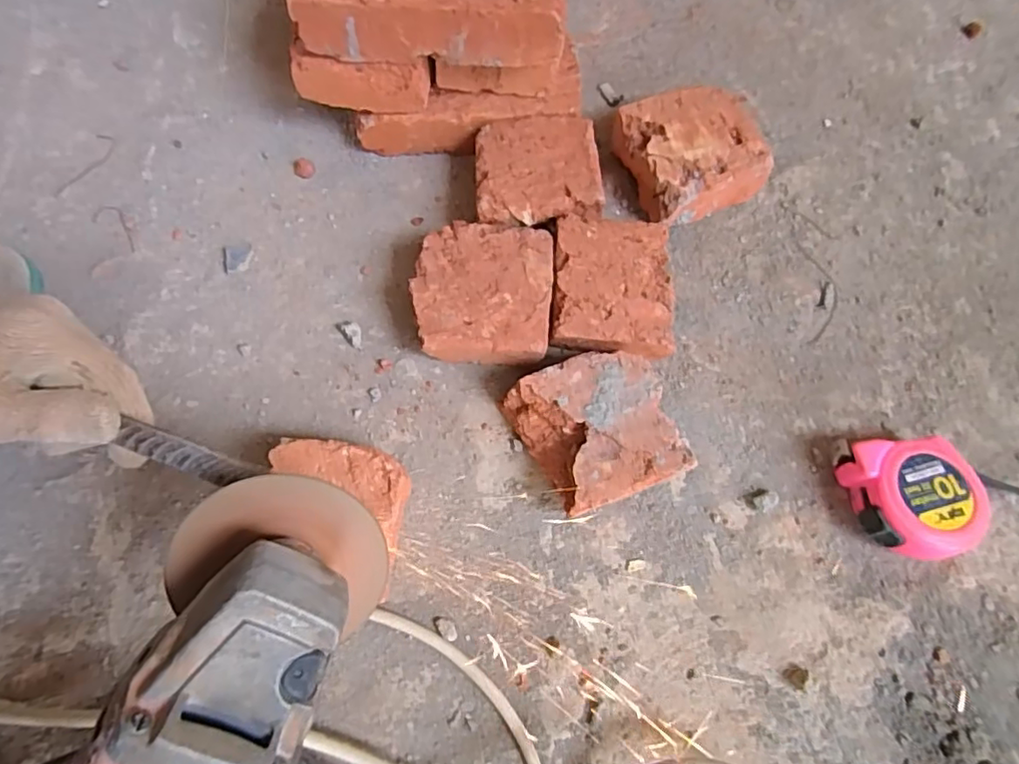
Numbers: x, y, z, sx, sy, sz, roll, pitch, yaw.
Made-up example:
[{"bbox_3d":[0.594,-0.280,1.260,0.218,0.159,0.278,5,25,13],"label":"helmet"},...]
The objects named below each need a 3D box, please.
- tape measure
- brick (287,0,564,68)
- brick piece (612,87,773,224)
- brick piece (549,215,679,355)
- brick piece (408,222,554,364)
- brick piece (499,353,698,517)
[{"bbox_3d":[0.298,0.087,0.442,0.094,0.042,0.087,1,74,-1],"label":"tape measure"},{"bbox_3d":[-0.059,-0.295,0.442,0.196,0.052,0.097,4,72,-1],"label":"brick"},{"bbox_3d":[0.157,-0.197,0.524,0.108,0.059,0.102,-16,74,-7],"label":"brick piece"},{"bbox_3d":[0.081,-0.070,0.484,0.095,0.058,0.109,4,73,0],"label":"brick piece"},{"bbox_3d":[-0.021,-0.067,0.479,0.106,0.055,0.109,5,73,0],"label":"brick piece"},{"bbox_3d":[0.064,0.038,0.449,0.108,0.054,0.109,-22,76,-8],"label":"brick piece"}]

